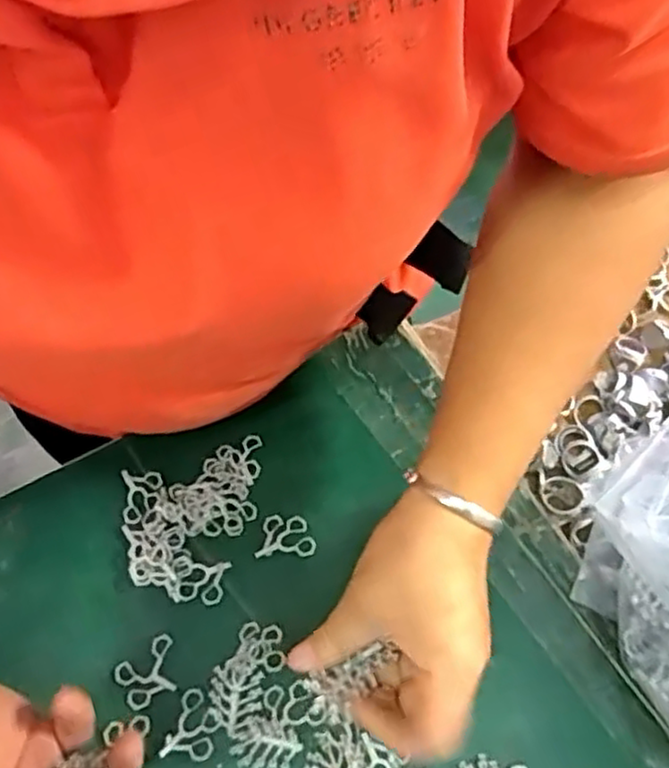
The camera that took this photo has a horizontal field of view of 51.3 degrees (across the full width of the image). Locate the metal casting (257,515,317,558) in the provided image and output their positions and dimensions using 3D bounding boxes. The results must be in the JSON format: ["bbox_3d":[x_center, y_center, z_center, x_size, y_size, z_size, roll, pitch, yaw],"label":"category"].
[{"bbox_3d":[-0.030,0.093,0.426,0.035,0.004,0.025,0,60,1],"label":"metal casting"}]

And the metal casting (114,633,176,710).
[{"bbox_3d":[-0.104,0.162,0.390,0.034,0.005,0.030,-24,63,-13],"label":"metal casting"}]

